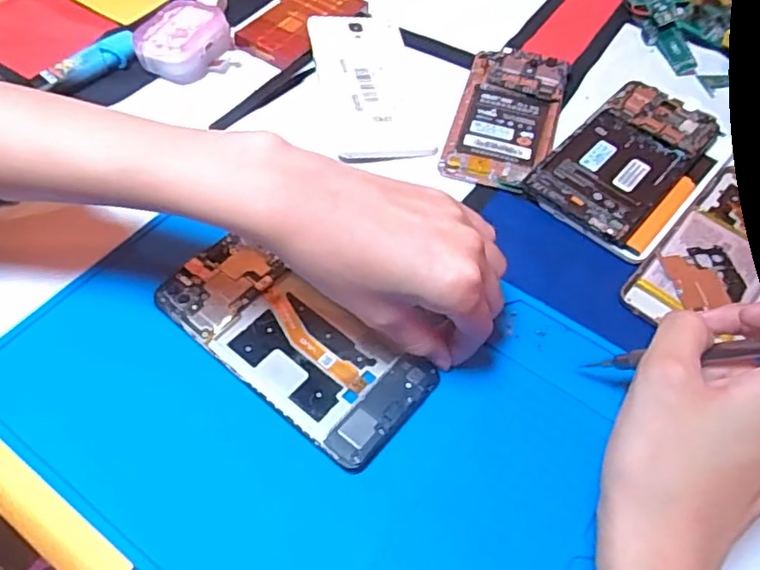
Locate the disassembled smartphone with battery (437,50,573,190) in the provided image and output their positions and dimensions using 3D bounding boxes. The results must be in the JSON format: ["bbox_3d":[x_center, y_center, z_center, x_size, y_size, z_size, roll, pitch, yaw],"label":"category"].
[{"bbox_3d":[0.091,-0.123,0.440,0.070,0.009,0.140,15,56,7],"label":"disassembled smartphone with battery"}]

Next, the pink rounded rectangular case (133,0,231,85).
[{"bbox_3d":[-0.147,-0.179,0.456,0.055,0.031,0.065,22,57,11],"label":"pink rounded rectangular case"}]

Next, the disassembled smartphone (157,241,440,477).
[{"bbox_3d":[-0.048,0.030,0.326,0.150,0.007,0.064,35,60,19],"label":"disassembled smartphone"}]

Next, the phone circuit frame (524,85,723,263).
[{"bbox_3d":[0.171,-0.081,0.412,0.084,0.014,0.145,38,61,20],"label":"phone circuit frame"}]

